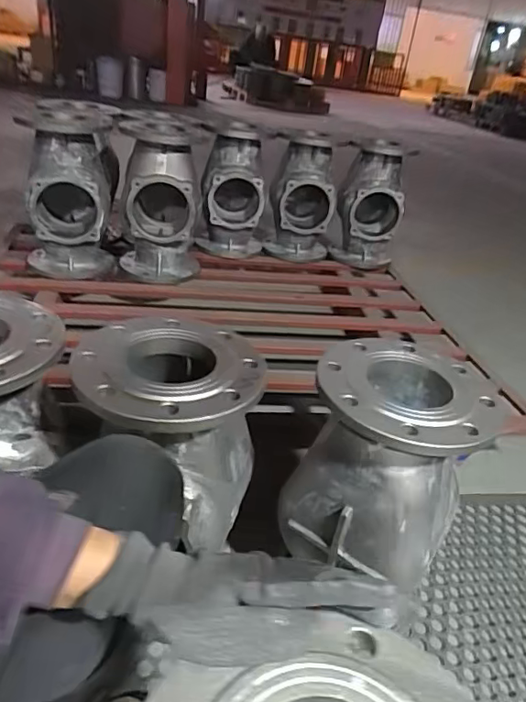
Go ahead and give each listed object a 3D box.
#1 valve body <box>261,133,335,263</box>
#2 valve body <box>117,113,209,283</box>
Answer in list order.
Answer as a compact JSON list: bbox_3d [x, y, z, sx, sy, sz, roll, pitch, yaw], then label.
[{"bbox_3d":[0.125,-0.471,1.670,0.202,0.390,0.250,9,30,3],"label":"valve body"},{"bbox_3d":[-0.265,-0.400,1.385,0.224,0.363,0.271,1,30,-11],"label":"valve body"}]

